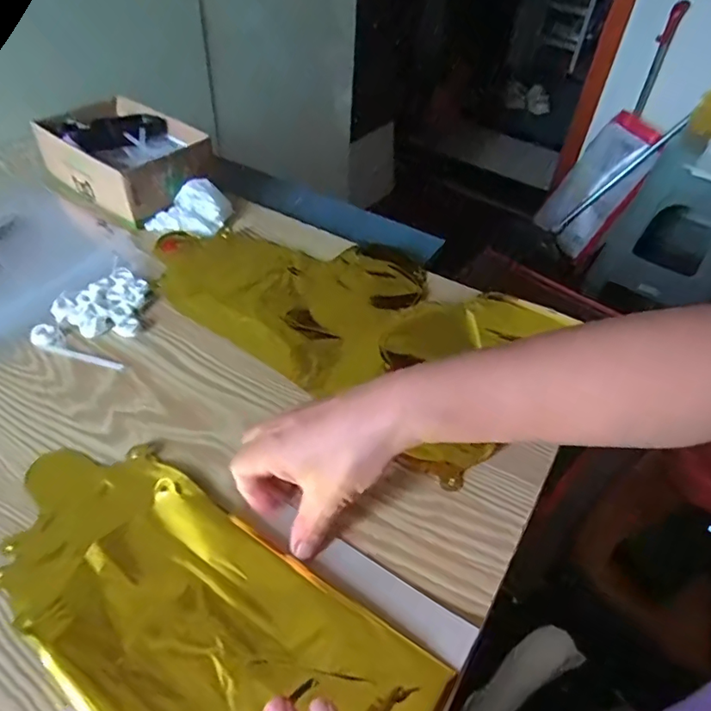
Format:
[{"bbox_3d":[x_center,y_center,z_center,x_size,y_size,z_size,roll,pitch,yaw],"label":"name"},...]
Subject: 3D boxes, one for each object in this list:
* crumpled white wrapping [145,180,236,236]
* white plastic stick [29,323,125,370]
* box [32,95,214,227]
[{"bbox_3d":[-0.187,-0.170,0.599,0.073,0.031,0.069,18,47,14],"label":"crumpled white wrapping"},{"bbox_3d":[-0.242,-0.005,0.456,0.093,0.009,0.020,22,48,17],"label":"white plastic stick"},{"bbox_3d":[-0.276,-0.243,0.641,0.204,0.062,0.138,32,52,25],"label":"box"}]

